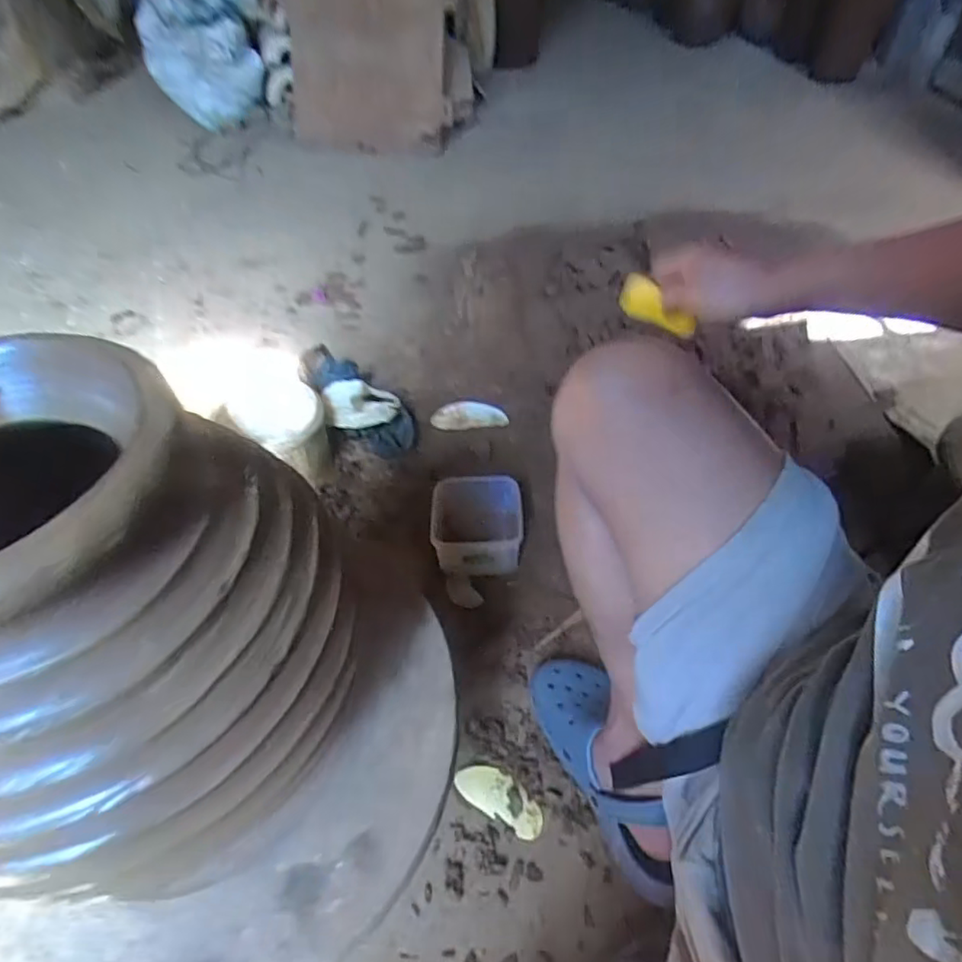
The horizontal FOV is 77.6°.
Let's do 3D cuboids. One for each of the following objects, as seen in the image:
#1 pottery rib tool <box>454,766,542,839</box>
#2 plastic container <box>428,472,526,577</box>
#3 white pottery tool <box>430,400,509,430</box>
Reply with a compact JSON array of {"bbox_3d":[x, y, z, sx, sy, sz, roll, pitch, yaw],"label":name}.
[{"bbox_3d":[0.023,0.373,0.708,0.110,0.005,0.047,27,54,21],"label":"pottery rib tool"},{"bbox_3d":[-0.005,0.071,0.908,0.139,0.079,0.138,-1,49,-1],"label":"plastic container"},{"bbox_3d":[-0.021,-0.124,1.131,0.141,0.026,0.050,1,49,0],"label":"white pottery tool"}]

